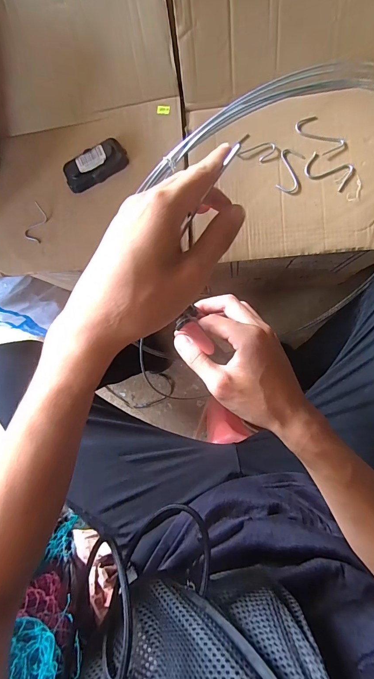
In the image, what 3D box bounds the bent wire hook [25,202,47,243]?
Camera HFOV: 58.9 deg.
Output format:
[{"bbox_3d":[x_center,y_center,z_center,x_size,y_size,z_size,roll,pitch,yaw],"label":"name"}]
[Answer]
[{"bbox_3d":[-0.260,-0.202,0.575,0.030,0.009,0.064,20,92,8],"label":"bent wire hook"}]

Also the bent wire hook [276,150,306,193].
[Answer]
[{"bbox_3d":[0.161,-0.265,0.522,0.037,0.004,0.066,15,91,8],"label":"bent wire hook"}]

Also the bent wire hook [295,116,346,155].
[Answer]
[{"bbox_3d":[0.208,-0.320,0.518,0.037,0.004,0.076,-42,84,5],"label":"bent wire hook"}]

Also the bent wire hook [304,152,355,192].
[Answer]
[{"bbox_3d":[0.220,-0.261,0.514,0.070,0.007,0.043,30,93,7],"label":"bent wire hook"}]

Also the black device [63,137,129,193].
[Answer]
[{"bbox_3d":[-0.155,-0.291,0.551,0.108,0.022,0.054,-31,85,6],"label":"black device"}]

